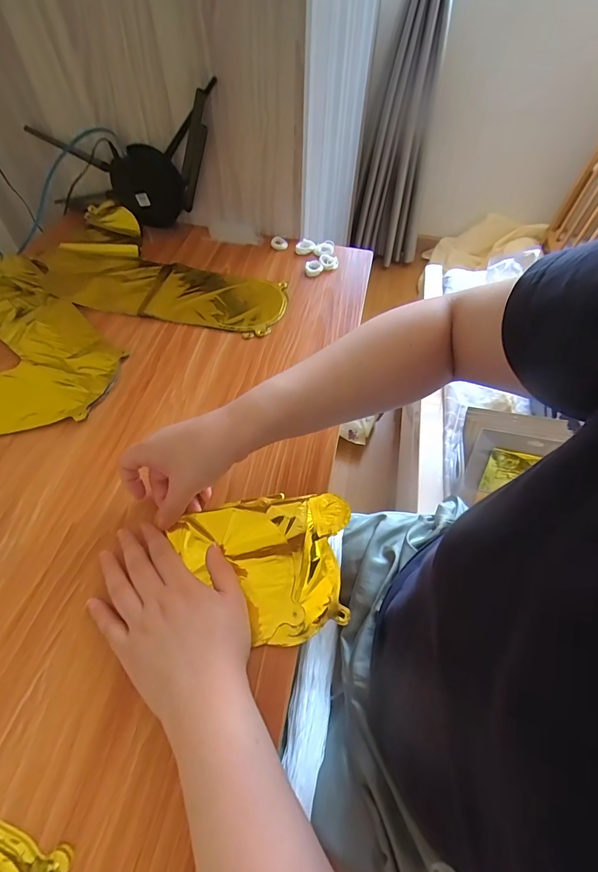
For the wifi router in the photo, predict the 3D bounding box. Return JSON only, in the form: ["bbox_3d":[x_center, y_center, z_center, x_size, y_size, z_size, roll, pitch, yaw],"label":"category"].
[{"bbox_3d":[-0.276,-0.439,0.625,0.296,0.190,0.037,9,55,3],"label":"wifi router"}]

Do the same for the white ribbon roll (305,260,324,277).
[{"bbox_3d":[0.024,-0.266,0.629,0.028,0.015,0.024,5,55,0],"label":"white ribbon roll"}]

